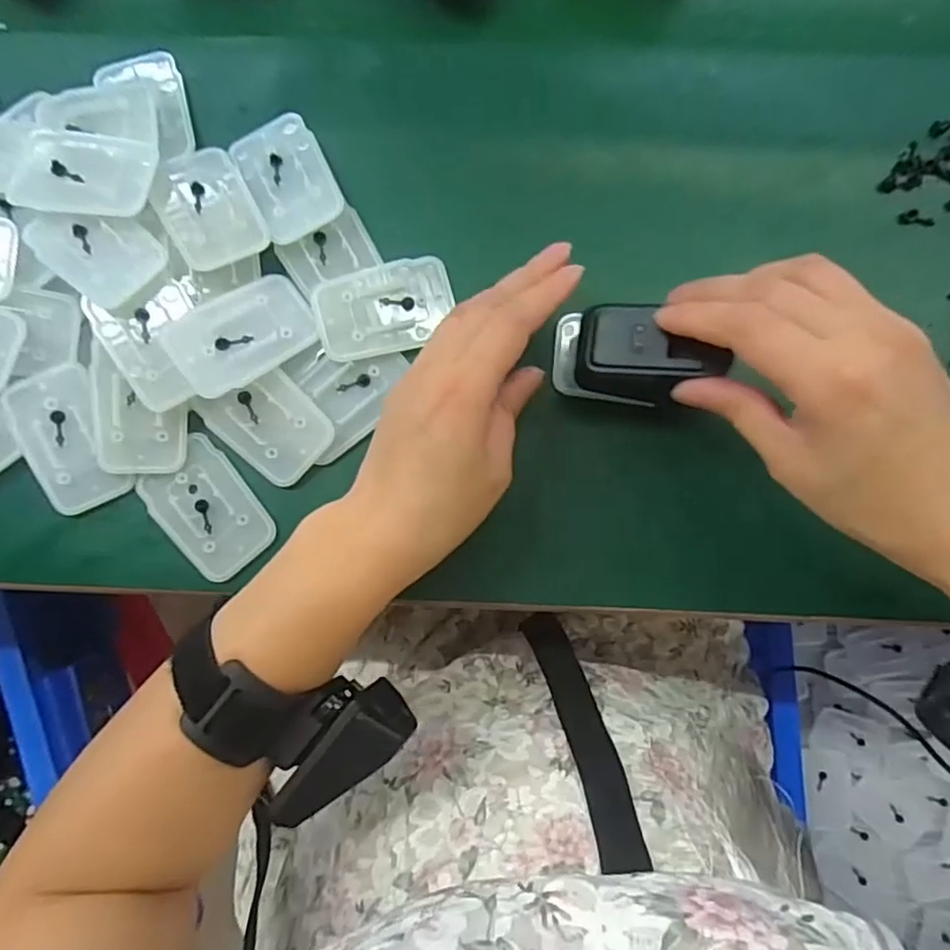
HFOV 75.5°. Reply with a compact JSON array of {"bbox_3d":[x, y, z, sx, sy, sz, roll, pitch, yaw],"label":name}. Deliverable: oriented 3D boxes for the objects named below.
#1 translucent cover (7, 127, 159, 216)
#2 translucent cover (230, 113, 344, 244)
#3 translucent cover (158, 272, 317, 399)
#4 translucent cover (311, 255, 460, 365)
[{"bbox_3d":[-0.188,-0.146,0.295,0.063,0.006,0.043,7,78,-3],"label":"translucent cover"},{"bbox_3d":[-0.094,-0.151,0.310,0.040,0.007,0.064,-26,84,-3],"label":"translucent cover"},{"bbox_3d":[-0.113,-0.070,0.298,0.067,0.004,0.044,-38,86,-21],"label":"translucent cover"},{"bbox_3d":[-0.045,-0.084,0.311,0.068,0.007,0.043,-16,84,-2],"label":"translucent cover"}]

